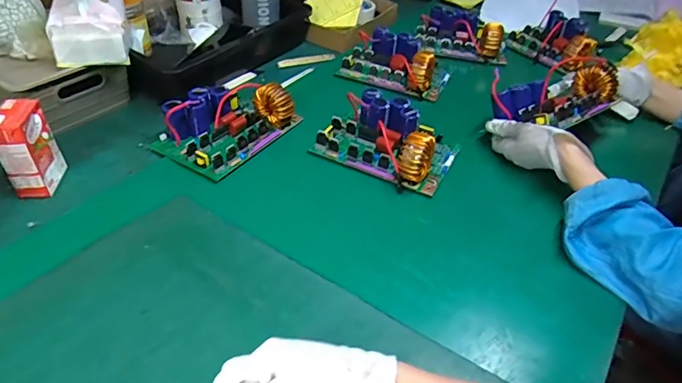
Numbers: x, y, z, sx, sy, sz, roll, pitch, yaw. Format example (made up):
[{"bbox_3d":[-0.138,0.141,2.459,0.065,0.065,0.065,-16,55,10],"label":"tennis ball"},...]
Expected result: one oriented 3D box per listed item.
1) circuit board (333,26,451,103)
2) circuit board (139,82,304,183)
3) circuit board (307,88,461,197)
[{"bbox_3d":[0.100,-0.237,0.871,0.182,0.063,0.114,25,45,22],"label":"circuit board"},{"bbox_3d":[-0.167,-0.107,0.706,0.138,0.061,0.192,29,47,26],"label":"circuit board"},{"bbox_3d":[0.071,-0.080,0.692,0.187,0.062,0.127,23,44,20],"label":"circuit board"}]

